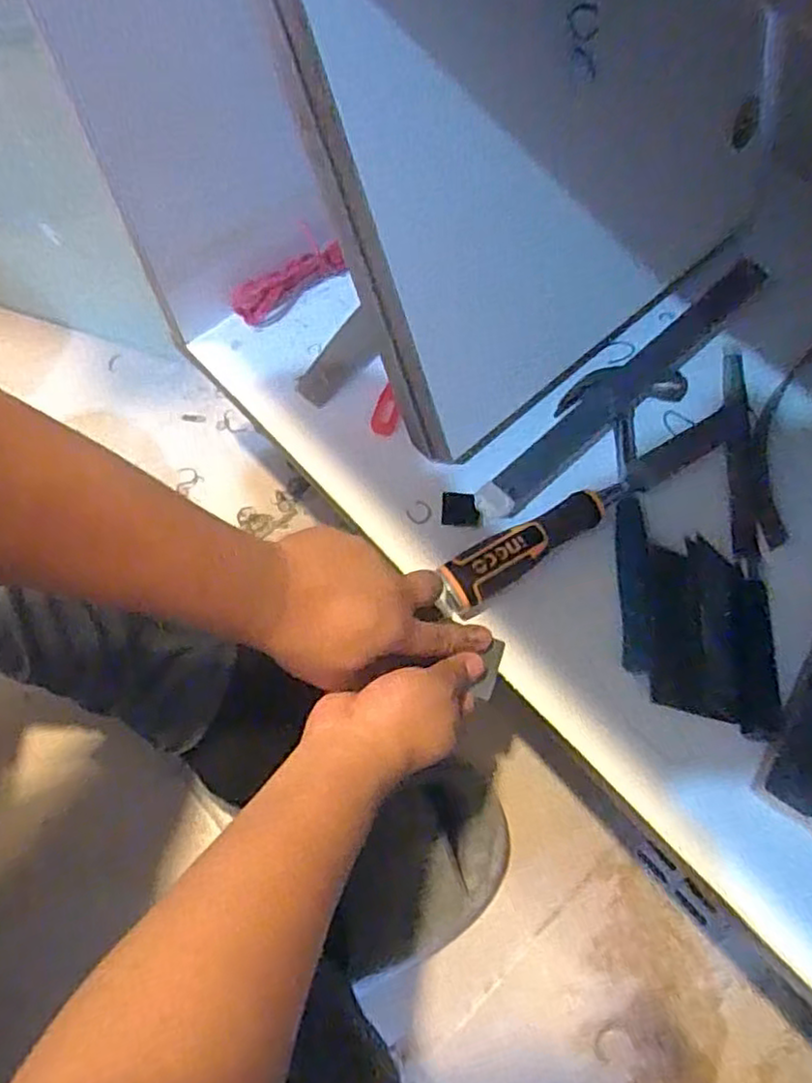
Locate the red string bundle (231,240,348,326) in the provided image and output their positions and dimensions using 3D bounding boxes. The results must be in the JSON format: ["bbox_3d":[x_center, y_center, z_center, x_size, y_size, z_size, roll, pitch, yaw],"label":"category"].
[{"bbox_3d":[-0.100,-0.223,0.593,0.104,0.033,0.021,-31,70,-14],"label":"red string bundle"}]

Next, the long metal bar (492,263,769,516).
[{"bbox_3d":[0.185,-0.132,0.552,0.301,0.025,0.031,-40,73,-16],"label":"long metal bar"}]

